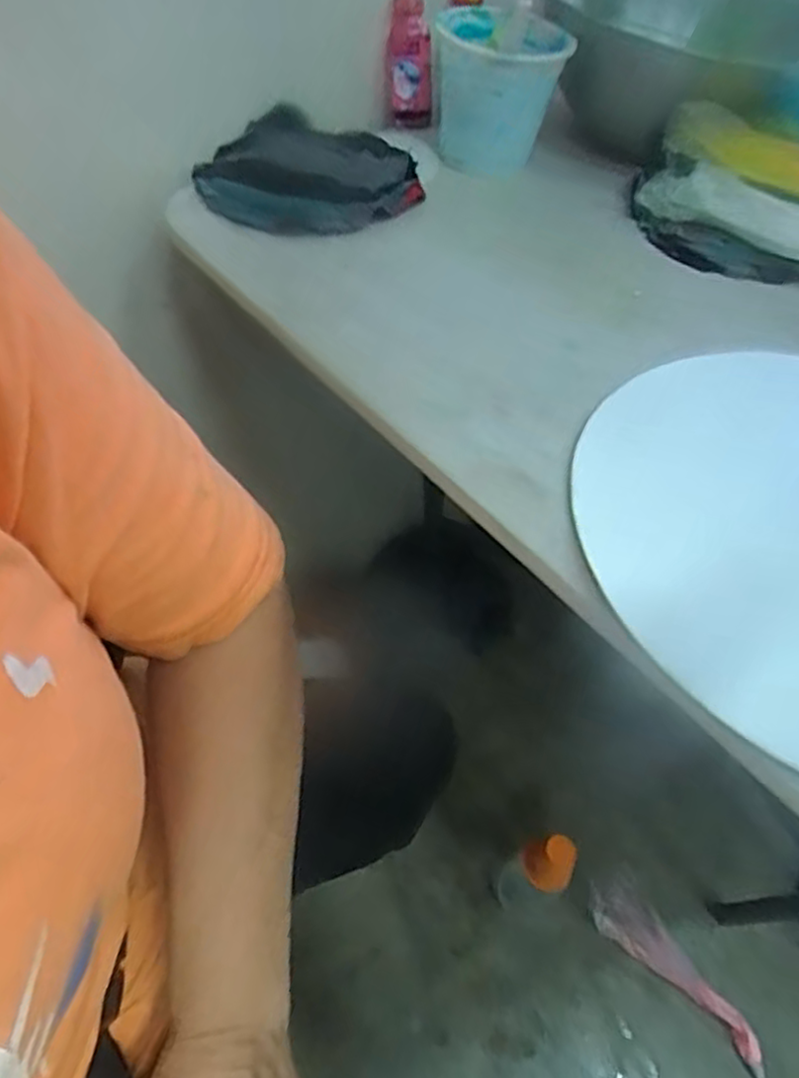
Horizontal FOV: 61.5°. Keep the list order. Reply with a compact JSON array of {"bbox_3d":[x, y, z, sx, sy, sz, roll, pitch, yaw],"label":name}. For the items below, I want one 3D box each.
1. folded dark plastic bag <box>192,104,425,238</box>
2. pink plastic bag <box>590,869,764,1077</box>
[{"bbox_3d":[-0.068,-0.258,0.467,0.140,0.016,0.153,-16,55,-16],"label":"folded dark plastic bag"},{"bbox_3d":[0.344,0.515,0.813,0.250,0.033,0.083,37,58,22],"label":"pink plastic bag"}]

